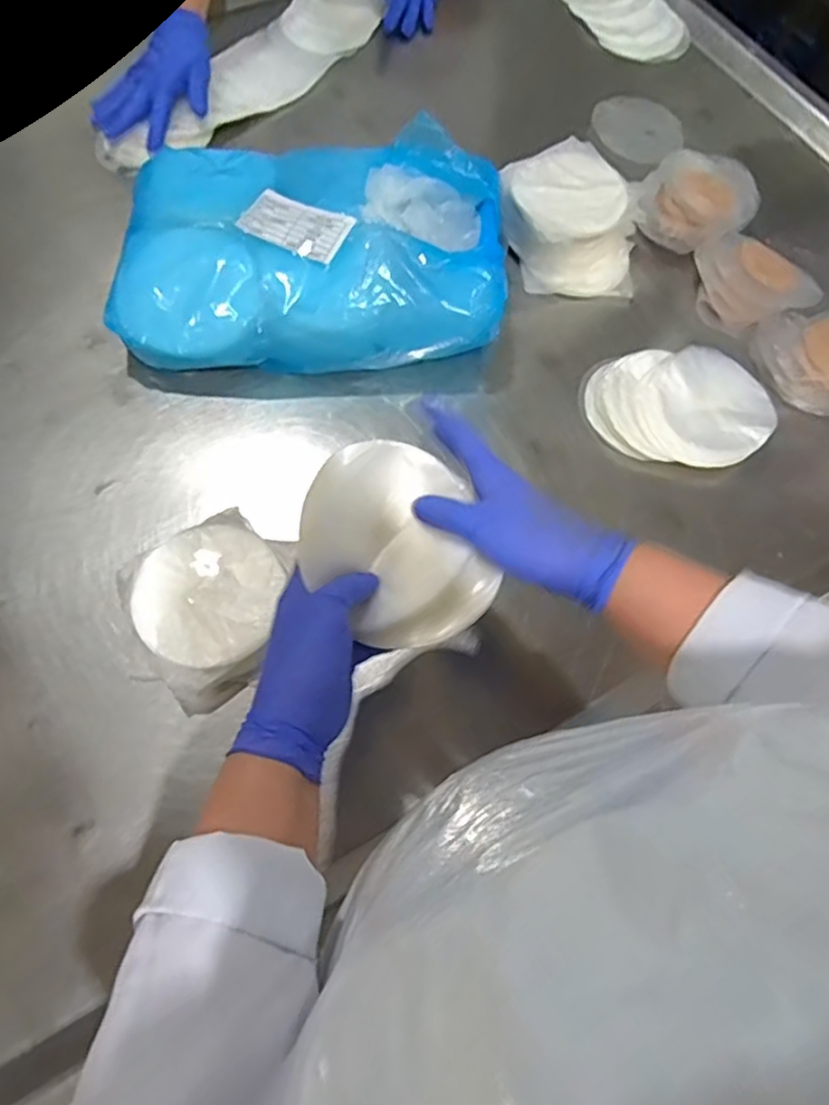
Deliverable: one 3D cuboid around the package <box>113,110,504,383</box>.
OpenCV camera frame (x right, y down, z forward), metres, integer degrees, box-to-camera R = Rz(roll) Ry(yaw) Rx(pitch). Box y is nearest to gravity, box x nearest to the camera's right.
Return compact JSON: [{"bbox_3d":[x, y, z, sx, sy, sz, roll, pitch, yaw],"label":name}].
[{"bbox_3d":[-0.102,-0.313,0.712,0.390,0.091,0.260,-2,67,-2],"label":"package"}]

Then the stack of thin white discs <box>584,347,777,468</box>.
[{"bbox_3d":[0.269,-0.144,0.688,0.176,0.038,0.125,-3,67,-3],"label":"stack of thin white discs"}]

